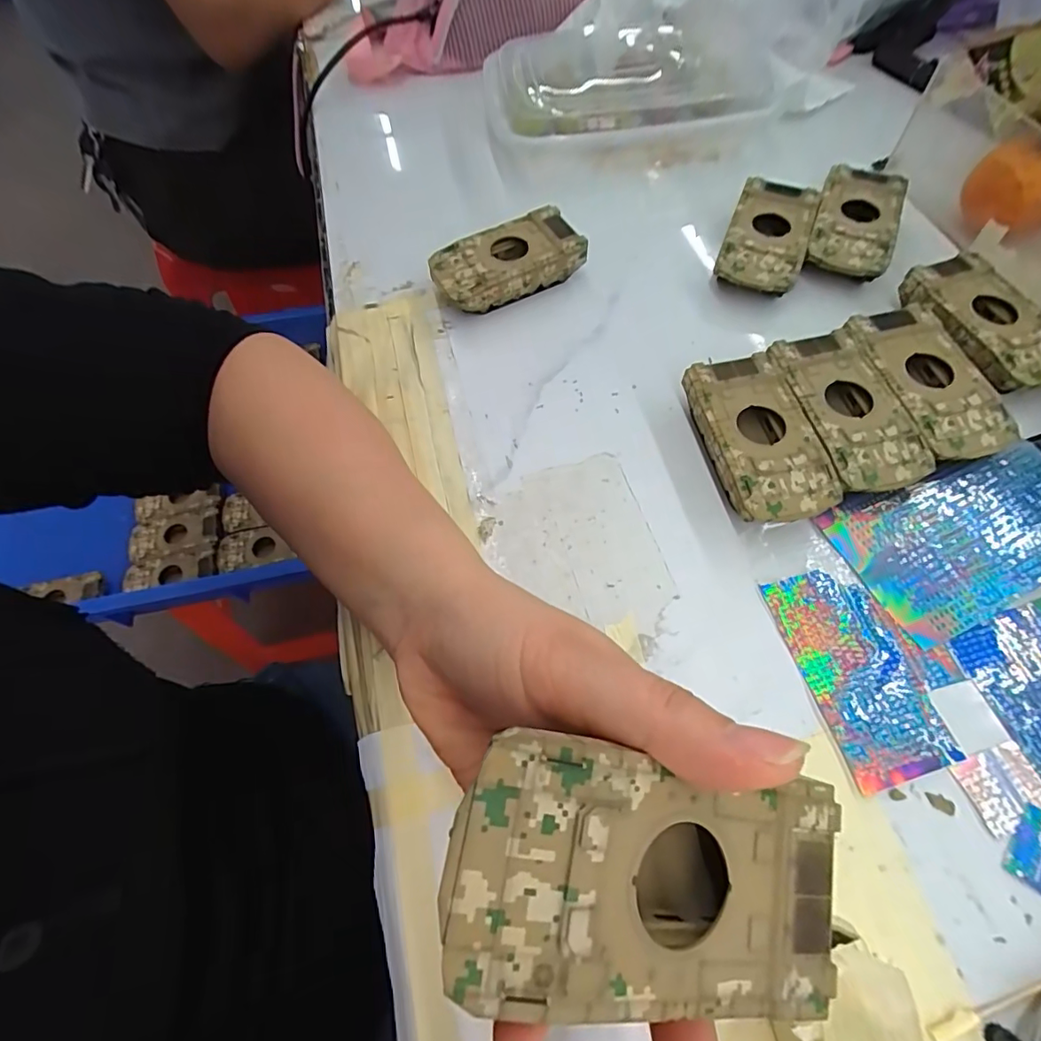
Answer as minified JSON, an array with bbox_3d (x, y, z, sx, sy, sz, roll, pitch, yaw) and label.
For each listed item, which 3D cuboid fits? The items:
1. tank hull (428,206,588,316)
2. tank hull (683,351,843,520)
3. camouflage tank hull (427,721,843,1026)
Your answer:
[{"bbox_3d":[-0.009,-0.168,0.345,0.095,0.029,0.048,-26,64,-10],"label":"tank hull"},{"bbox_3d":[0.124,-0.041,0.277,0.050,0.025,0.094,-12,63,-3],"label":"tank hull"},{"bbox_3d":[0.029,0.081,0.119,0.095,0.023,0.047,19,62,-17],"label":"camouflage tank hull"}]

